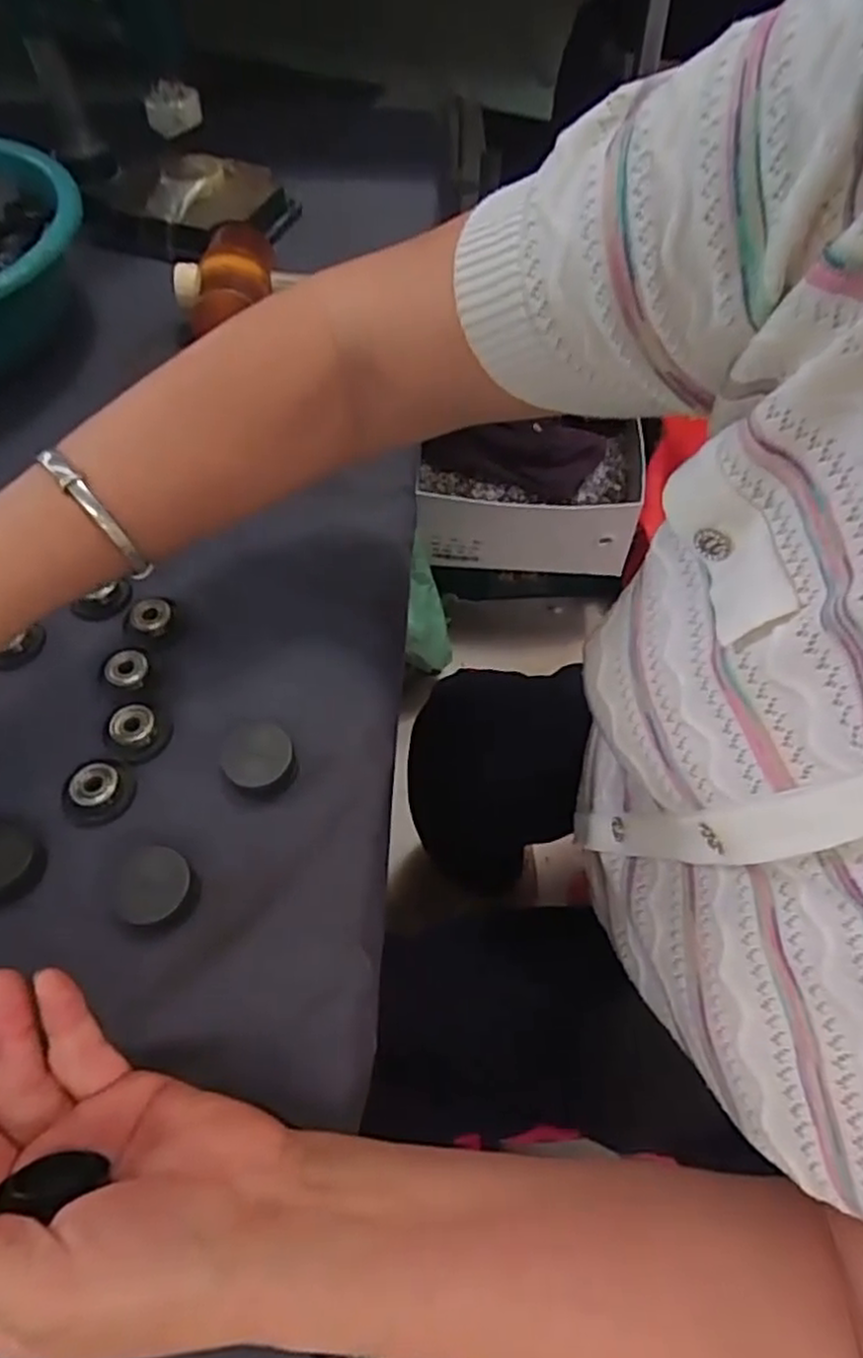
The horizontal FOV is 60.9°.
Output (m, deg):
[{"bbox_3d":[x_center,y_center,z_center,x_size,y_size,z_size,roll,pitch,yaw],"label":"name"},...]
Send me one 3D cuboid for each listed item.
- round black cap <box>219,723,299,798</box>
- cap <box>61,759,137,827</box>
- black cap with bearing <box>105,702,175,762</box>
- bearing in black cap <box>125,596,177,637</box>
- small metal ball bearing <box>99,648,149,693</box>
[{"bbox_3d":[-0.082,0.038,0.349,0.032,0.019,0.036,-18,58,-12],"label":"round black cap"},{"bbox_3d":[-0.157,0.052,0.344,0.031,0.011,0.032,0,56,0],"label":"cap"},{"bbox_3d":[-0.145,0.024,0.362,0.027,0.011,0.031,-34,62,-21],"label":"black cap with bearing"},{"bbox_3d":[-0.151,-0.034,0.394,0.026,0.007,0.023,-19,58,-12],"label":"bearing in black cap"},{"bbox_3d":[-0.159,-0.005,0.378,0.024,0.006,0.027,-30,61,-18],"label":"small metal ball bearing"}]

